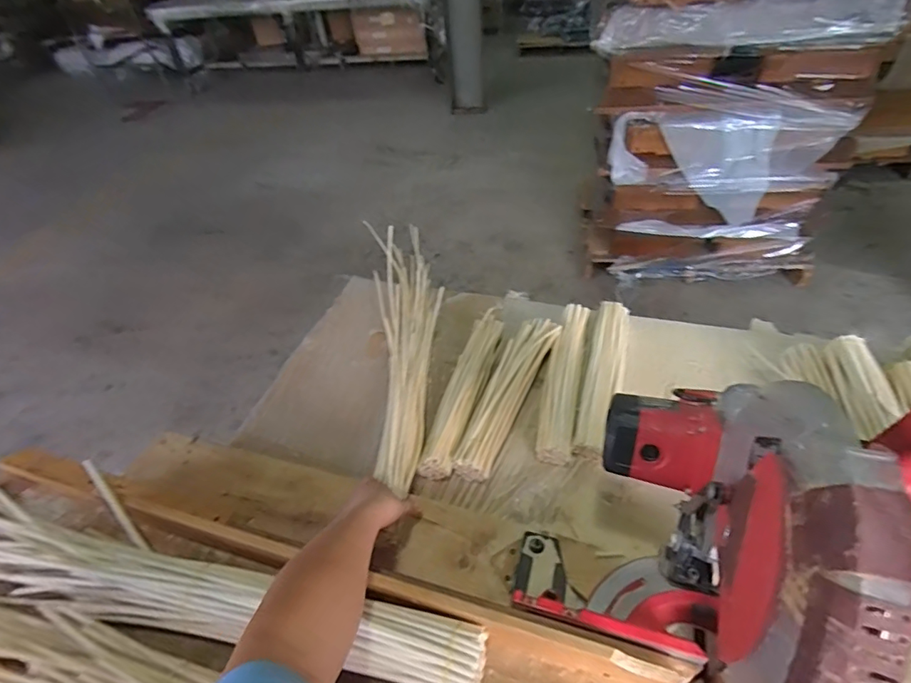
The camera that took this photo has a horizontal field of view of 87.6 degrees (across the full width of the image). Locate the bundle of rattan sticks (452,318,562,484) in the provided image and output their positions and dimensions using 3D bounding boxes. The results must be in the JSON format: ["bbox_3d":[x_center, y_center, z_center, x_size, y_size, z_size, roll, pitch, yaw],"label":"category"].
[{"bbox_3d":[0.101,0.096,0.919,0.079,0.052,0.388,16,48,22],"label":"bundle of rattan sticks"}]

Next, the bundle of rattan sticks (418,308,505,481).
[{"bbox_3d":[0.021,0.089,0.936,0.066,0.062,0.399,8,45,15],"label":"bundle of rattan sticks"}]

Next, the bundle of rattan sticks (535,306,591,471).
[{"bbox_3d":[0.210,0.069,0.920,0.065,0.051,0.367,8,45,15],"label":"bundle of rattan sticks"}]

